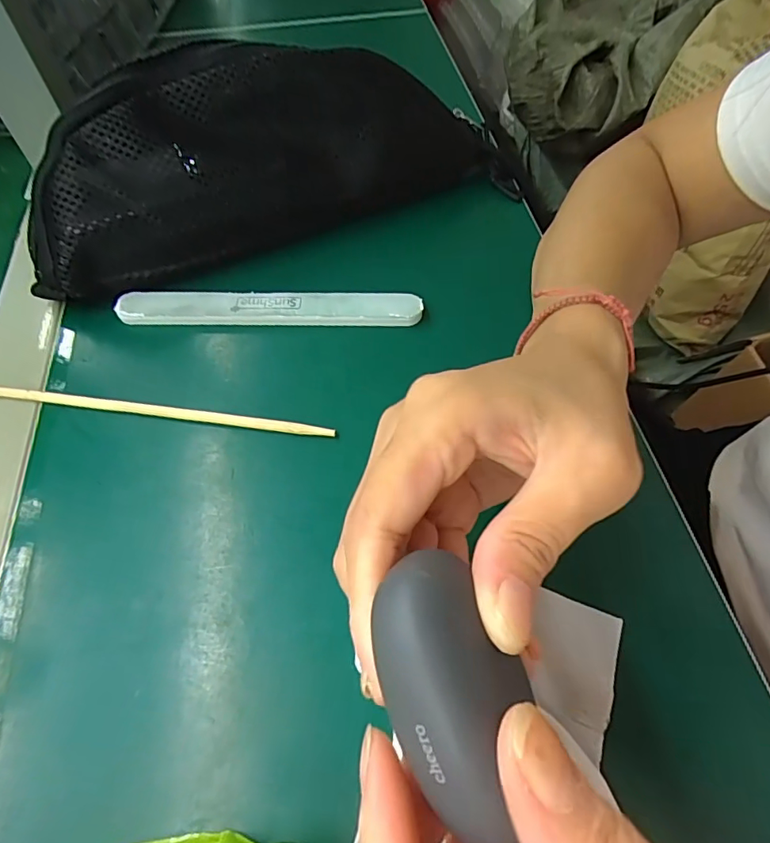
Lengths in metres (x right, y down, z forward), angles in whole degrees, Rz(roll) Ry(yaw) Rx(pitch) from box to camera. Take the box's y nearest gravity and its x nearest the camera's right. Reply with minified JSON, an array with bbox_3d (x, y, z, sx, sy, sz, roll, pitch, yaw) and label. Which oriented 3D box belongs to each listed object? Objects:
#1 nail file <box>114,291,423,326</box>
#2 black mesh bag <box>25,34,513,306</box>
[{"bbox_3d":[-0.067,-0.066,0.287,0.171,0.007,0.020,0,70,1],"label":"nail file"},{"bbox_3d":[-0.065,-0.170,0.306,0.299,0.114,0.045,-24,23,-17],"label":"black mesh bag"}]

